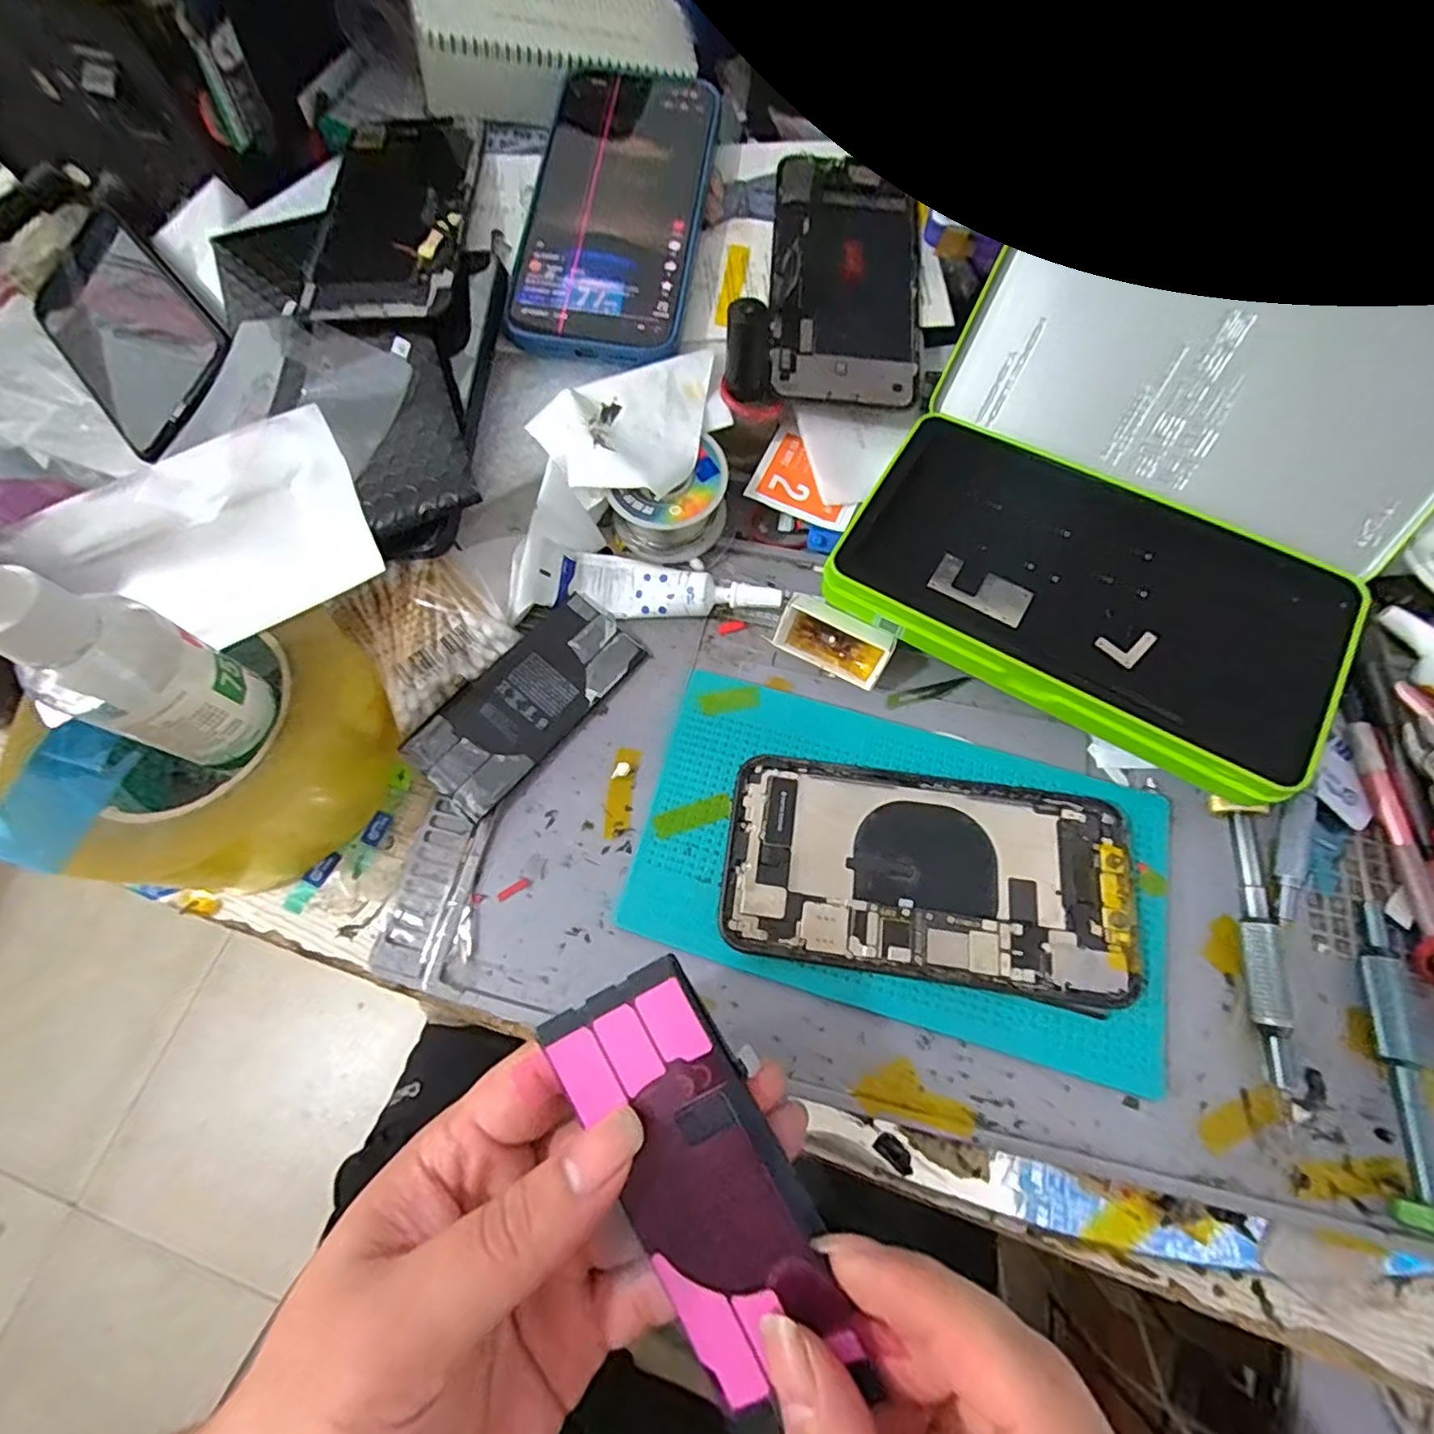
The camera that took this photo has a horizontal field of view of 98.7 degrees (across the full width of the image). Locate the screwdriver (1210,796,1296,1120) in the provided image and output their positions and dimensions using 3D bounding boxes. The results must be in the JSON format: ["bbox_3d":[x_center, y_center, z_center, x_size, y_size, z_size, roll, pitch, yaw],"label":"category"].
[{"bbox_3d":[0.198,0.081,0.223,0.013,0.015,0.100,4,69,3],"label":"screwdriver"}]

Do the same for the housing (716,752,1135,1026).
[{"bbox_3d":[0.079,0.059,0.236,0.147,0.009,0.075,9,69,4],"label":"housing"}]

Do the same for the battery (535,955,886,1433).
[{"bbox_3d":[-0.004,0.123,0.163,0.044,0.008,0.110,-30,84,-3],"label":"battery"}]

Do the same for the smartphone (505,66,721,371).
[{"bbox_3d":[-0.048,-0.243,0.297,0.079,0.009,0.160,8,78,-1],"label":"smartphone"}]

